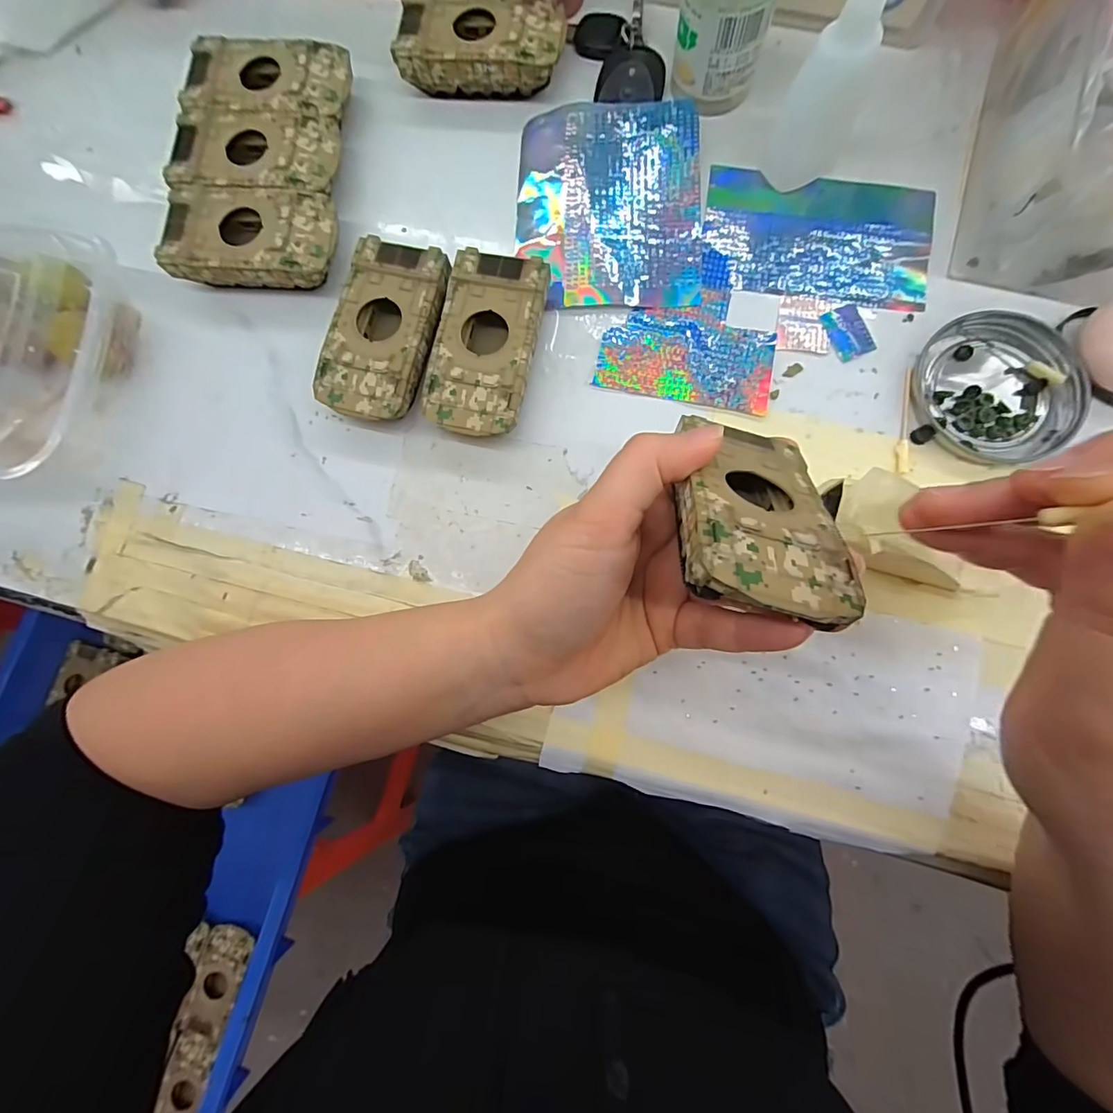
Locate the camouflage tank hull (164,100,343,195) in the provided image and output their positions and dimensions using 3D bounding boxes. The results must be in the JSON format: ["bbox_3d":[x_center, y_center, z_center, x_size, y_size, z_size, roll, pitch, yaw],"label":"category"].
[{"bbox_3d":[-0.173,-0.234,0.292,0.094,0.023,0.058,1,82,4],"label":"camouflage tank hull"}]

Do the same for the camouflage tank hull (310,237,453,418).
[{"bbox_3d":[-0.091,-0.119,0.270,0.052,0.026,0.095,14,83,6],"label":"camouflage tank hull"}]

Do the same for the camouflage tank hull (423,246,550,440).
[{"bbox_3d":[-0.036,-0.110,0.264,0.051,0.024,0.096,11,83,6],"label":"camouflage tank hull"}]

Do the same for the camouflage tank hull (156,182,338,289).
[{"bbox_3d":[-0.172,-0.180,0.283,0.094,0.024,0.053,4,82,5],"label":"camouflage tank hull"}]

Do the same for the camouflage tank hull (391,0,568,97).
[{"bbox_3d":[-0.044,-0.302,0.291,0.094,0.021,0.045,8,82,5],"label":"camouflage tank hull"}]

